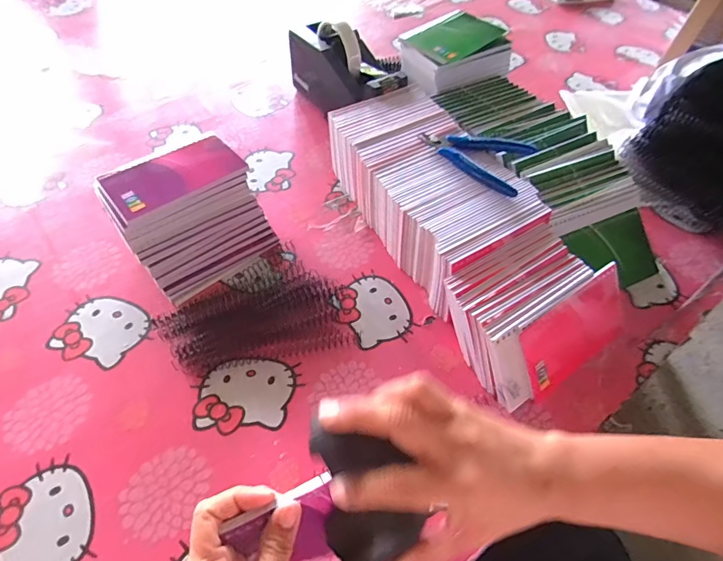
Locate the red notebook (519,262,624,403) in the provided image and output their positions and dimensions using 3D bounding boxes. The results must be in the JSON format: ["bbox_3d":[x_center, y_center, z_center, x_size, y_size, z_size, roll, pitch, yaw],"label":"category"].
[{"bbox_3d":[0.201,0.046,0.402,0.134,0.075,0.008,-29,20,-20],"label":"red notebook"}]

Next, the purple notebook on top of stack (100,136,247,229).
[{"bbox_3d":[-0.192,-0.108,0.446,0.131,0.013,0.070,-34,62,-24],"label":"purple notebook on top of stack"}]

